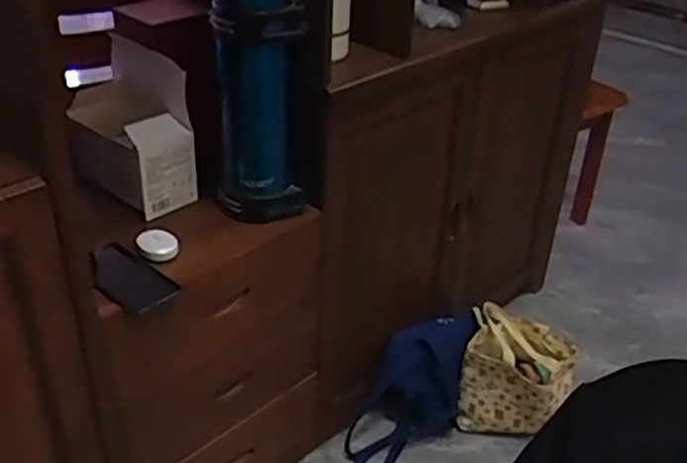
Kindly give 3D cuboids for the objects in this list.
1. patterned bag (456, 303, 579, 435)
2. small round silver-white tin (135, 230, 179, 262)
[{"bbox_3d":[0.356,0.306,1.521,0.215,0.226,0.164,13,34,16],"label":"patterned bag"},{"bbox_3d":[-0.268,0.019,1.060,0.055,0.012,0.068,-16,37,-26],"label":"small round silver-white tin"}]

